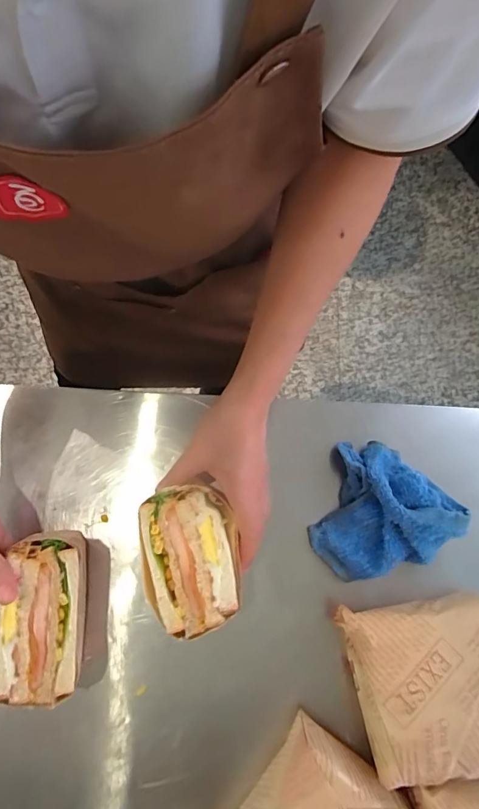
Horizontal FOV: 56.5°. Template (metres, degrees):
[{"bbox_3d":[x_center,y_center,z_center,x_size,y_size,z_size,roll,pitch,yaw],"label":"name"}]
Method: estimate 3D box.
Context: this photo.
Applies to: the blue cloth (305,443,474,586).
[{"bbox_3d":[0.126,0.105,0.426,0.118,0.052,0.122,-39,79,-11],"label":"blue cloth"}]

